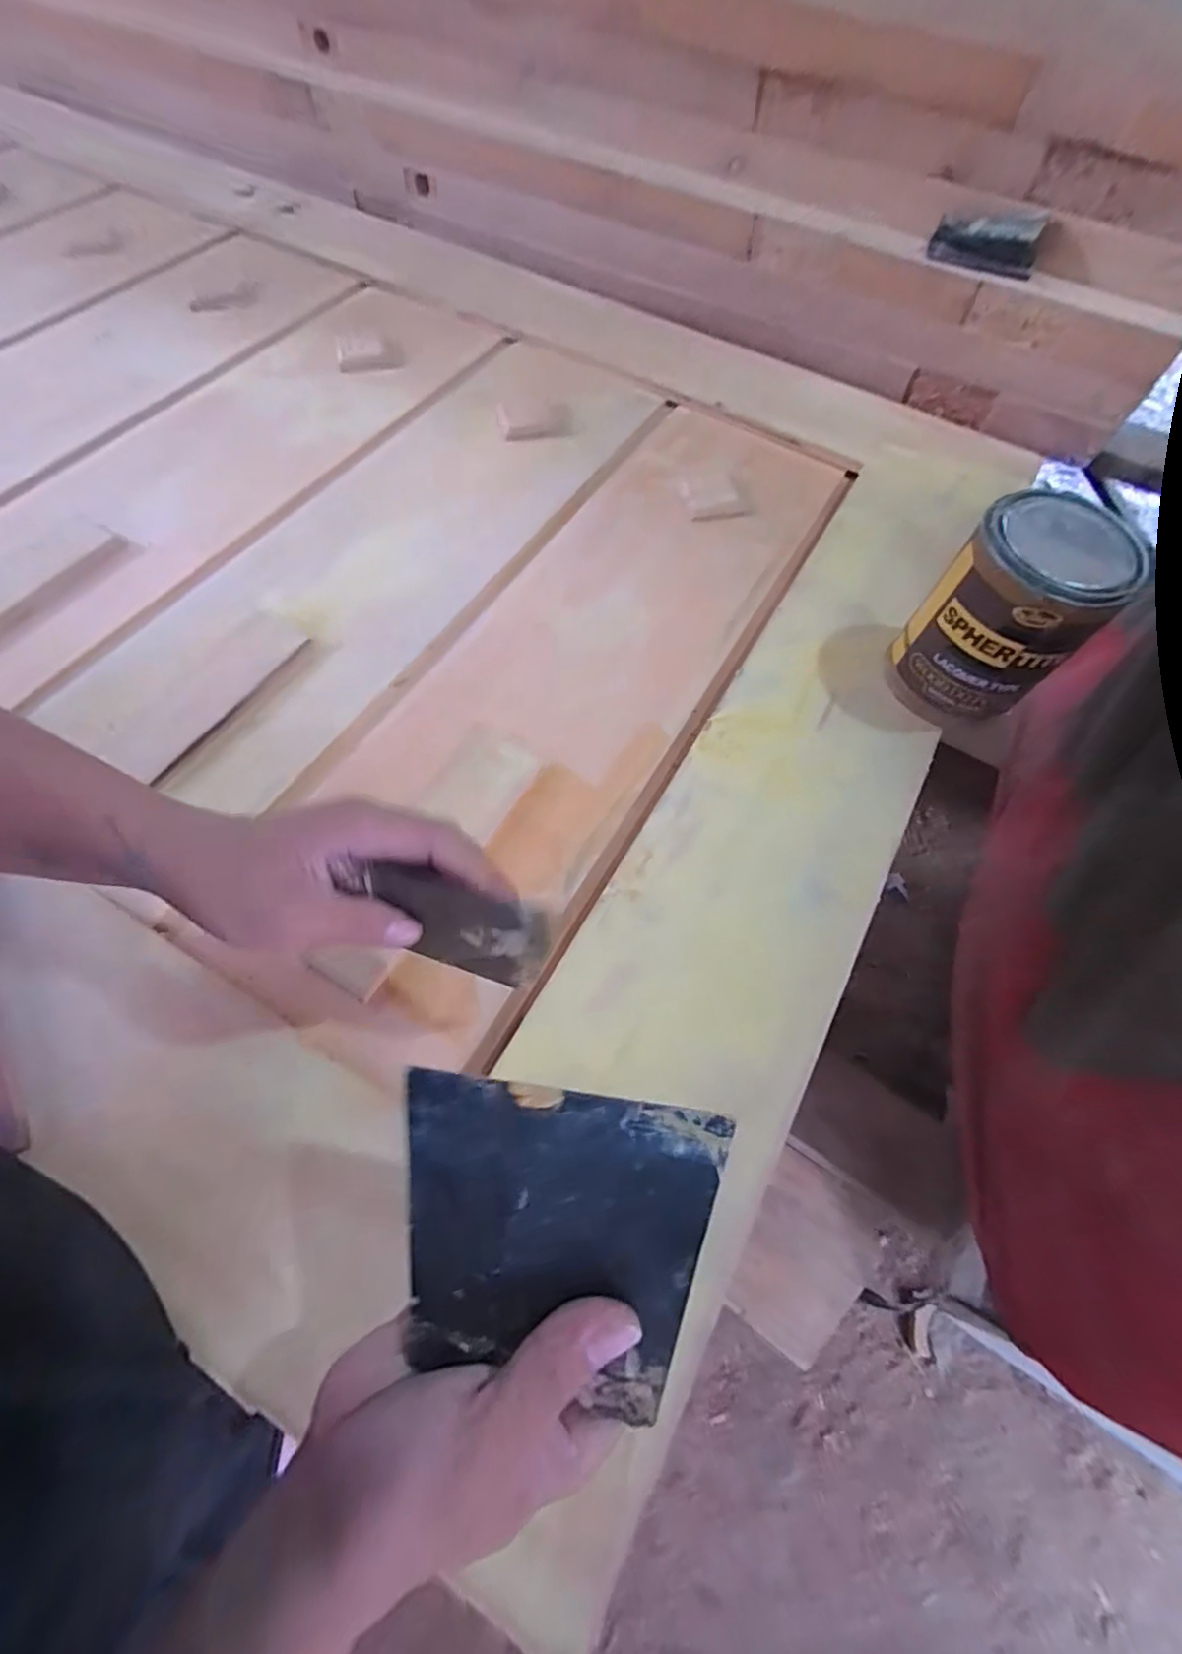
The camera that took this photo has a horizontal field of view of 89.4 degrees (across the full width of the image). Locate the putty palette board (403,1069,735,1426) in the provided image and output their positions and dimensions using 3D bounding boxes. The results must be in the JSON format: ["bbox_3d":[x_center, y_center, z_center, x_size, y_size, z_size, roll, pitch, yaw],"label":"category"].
[{"bbox_3d":[-0.014,0.141,0.205,0.107,0.004,0.095,7,85,9],"label":"putty palette board"}]

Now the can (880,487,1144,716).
[{"bbox_3d":[0.298,-0.149,0.440,0.096,0.139,0.100,1,64,-3],"label":"can"}]

